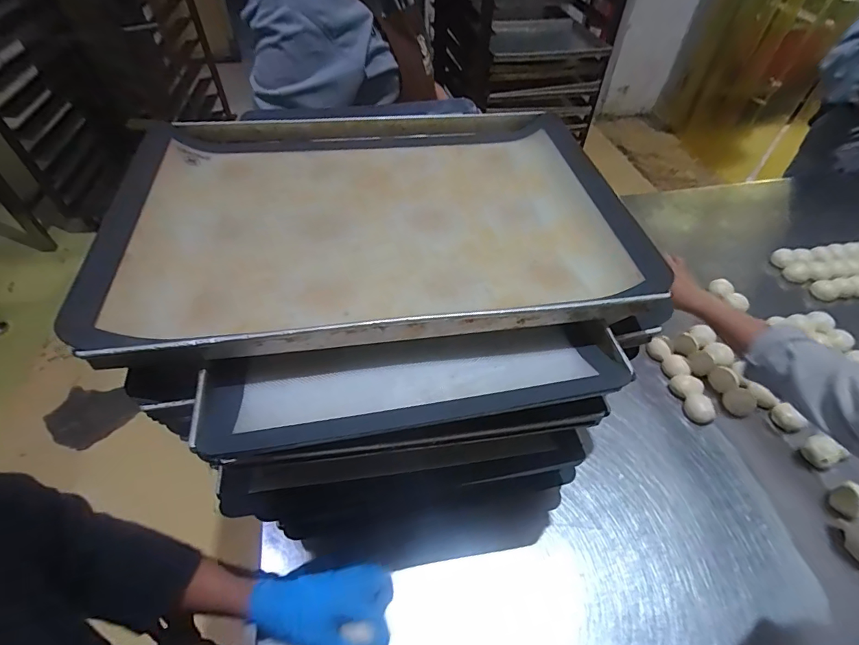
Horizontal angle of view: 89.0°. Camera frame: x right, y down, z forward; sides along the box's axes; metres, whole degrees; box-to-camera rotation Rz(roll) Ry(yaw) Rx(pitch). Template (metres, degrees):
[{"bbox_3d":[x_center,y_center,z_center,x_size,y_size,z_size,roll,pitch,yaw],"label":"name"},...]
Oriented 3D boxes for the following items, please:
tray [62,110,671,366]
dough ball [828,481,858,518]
[{"bbox_3d":[-0.058,-0.141,0.520,0.564,0.040,0.404,-7,50,-7],"label":"tray"},{"bbox_3d":[0.579,0.241,0.596,0.036,0.038,0.040,-16,52,-15],"label":"dough ball"}]

